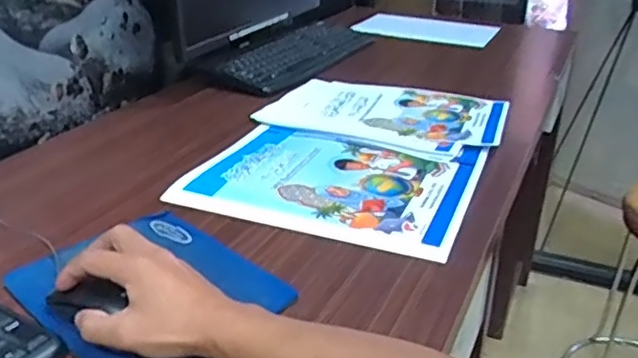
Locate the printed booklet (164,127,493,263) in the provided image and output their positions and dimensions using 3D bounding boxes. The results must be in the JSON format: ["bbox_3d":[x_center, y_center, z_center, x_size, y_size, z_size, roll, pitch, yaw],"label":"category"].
[{"bbox_3d":[0.014,-0.008,0.744,0.331,0.009,0.261,12,28,19],"label":"printed booklet"}]

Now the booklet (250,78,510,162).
[{"bbox_3d":[0.098,-0.104,0.927,0.338,0.018,0.225,11,28,17],"label":"booklet"}]

